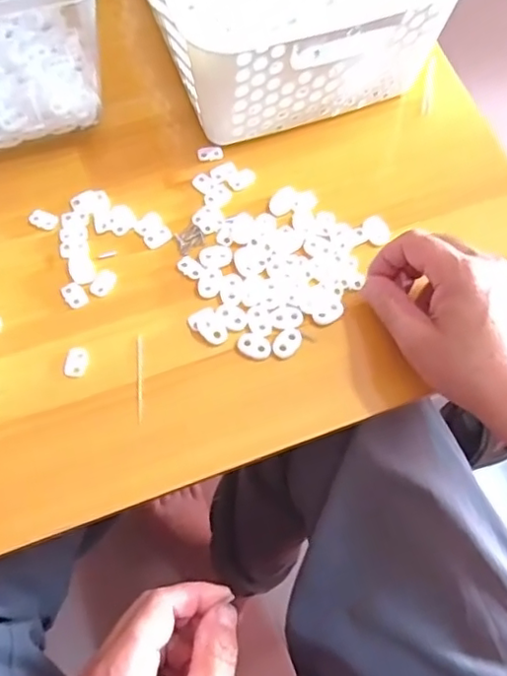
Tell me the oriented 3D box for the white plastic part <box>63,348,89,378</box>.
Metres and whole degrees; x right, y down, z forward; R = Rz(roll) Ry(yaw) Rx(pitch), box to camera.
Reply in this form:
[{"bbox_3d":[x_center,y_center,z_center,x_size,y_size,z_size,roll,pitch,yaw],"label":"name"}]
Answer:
[{"bbox_3d":[-0.118,0.016,0.403,0.015,0.004,0.021,7,69,0],"label":"white plastic part"}]

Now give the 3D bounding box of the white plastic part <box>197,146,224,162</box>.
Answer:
[{"bbox_3d":[-0.033,-0.142,0.466,0.020,0.005,0.011,-5,69,-5],"label":"white plastic part"}]

